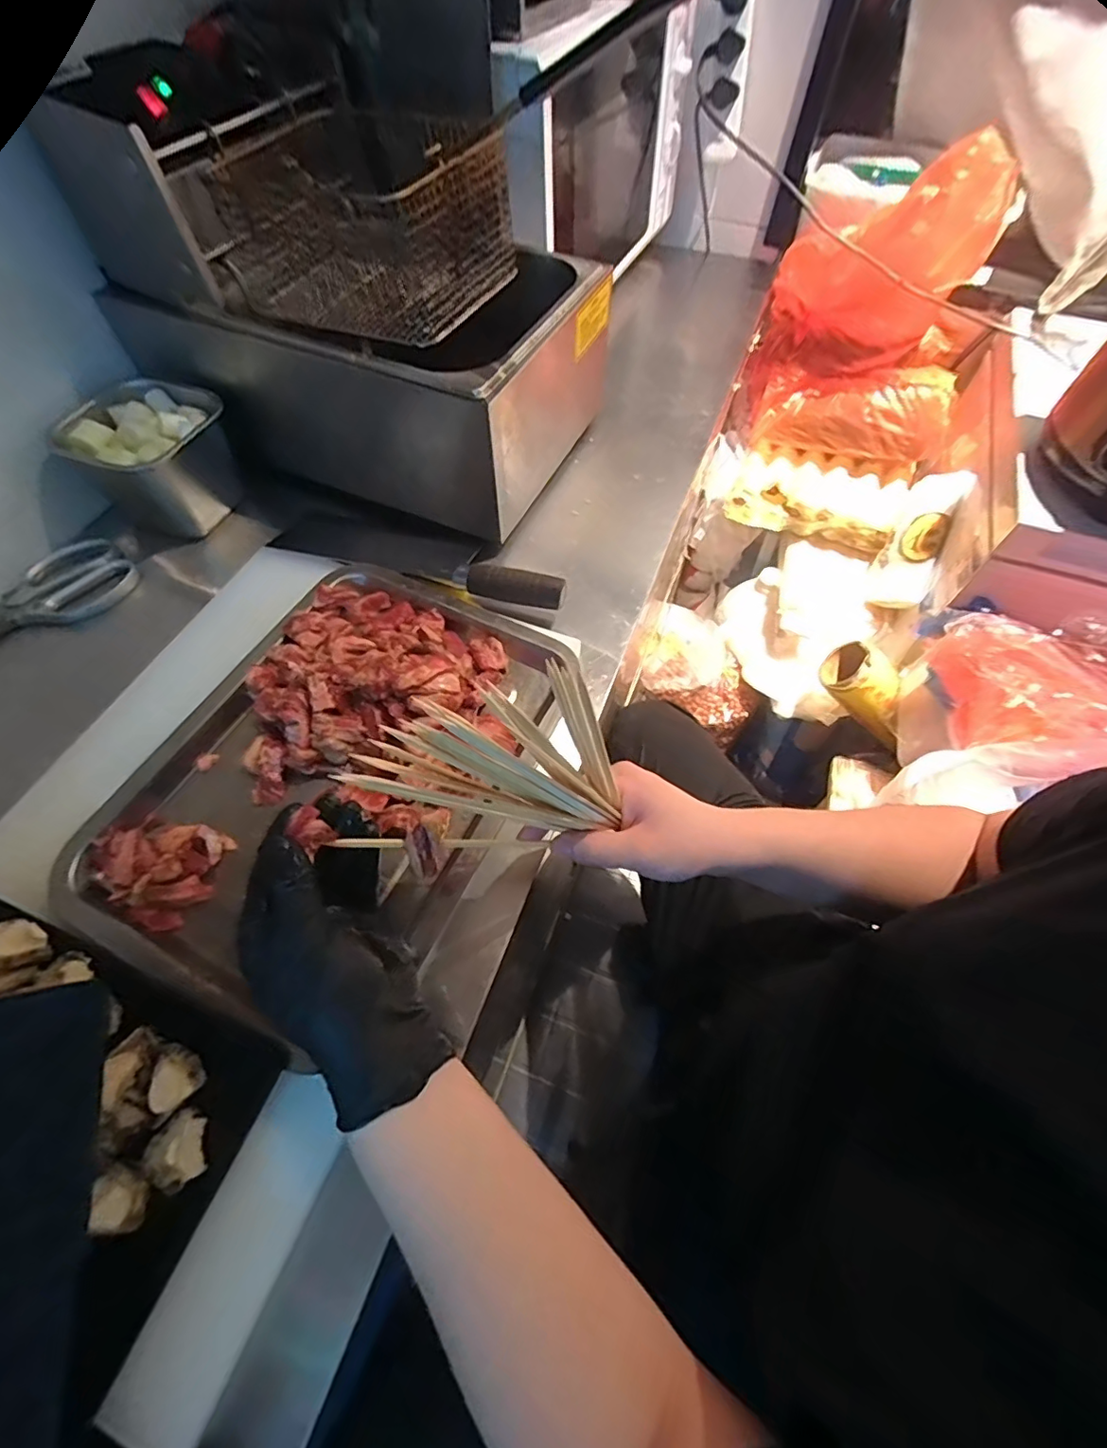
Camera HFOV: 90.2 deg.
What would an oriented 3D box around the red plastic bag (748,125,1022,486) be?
[{"bbox_3d":[0.497,-0.624,0.853,0.309,0.399,0.171,20,62,9],"label":"red plastic bag"}]

